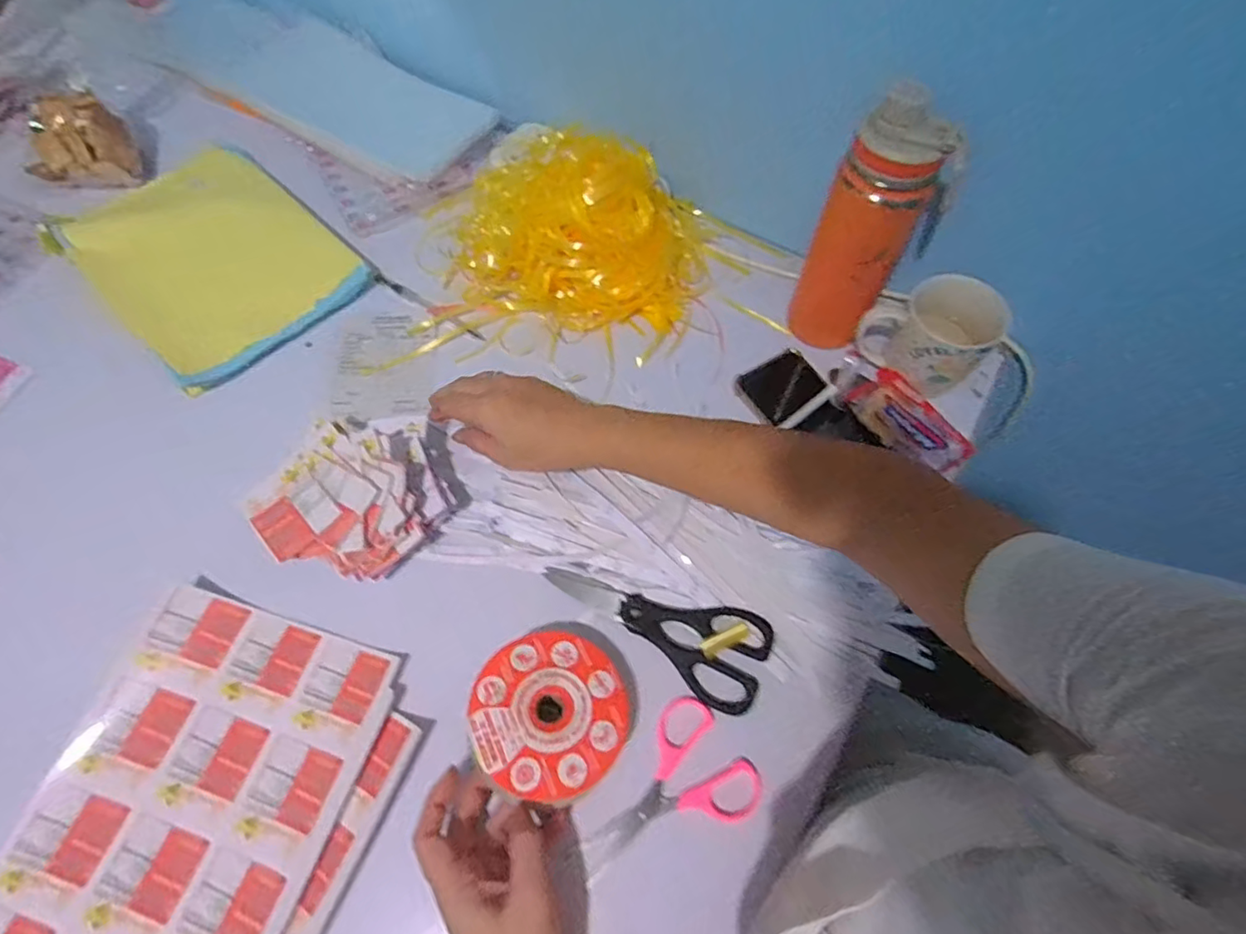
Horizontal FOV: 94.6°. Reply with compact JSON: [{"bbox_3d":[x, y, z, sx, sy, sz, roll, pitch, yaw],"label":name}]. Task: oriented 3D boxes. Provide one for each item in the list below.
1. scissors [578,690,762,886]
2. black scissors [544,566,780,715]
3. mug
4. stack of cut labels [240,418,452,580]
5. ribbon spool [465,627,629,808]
[{"bbox_3d":[0.027,0.238,0.412,0.132,0.005,0.086,-35,69,-15],"label":"scissors"},{"bbox_3d":[0.023,0.132,0.458,0.185,0.009,0.076,16,66,8],"label":"black scissors"},{"bbox_3d":[0.285,-0.125,0.536,0.104,0.076,0.086,39,71,17],"label":"mug"},{"bbox_3d":[-0.227,0.028,0.484,0.141,0.064,0.128,-22,66,-9],"label":"stack of cut labels"},{"bbox_3d":[-0.051,0.172,0.405,0.108,0.016,0.108,7,53,-9],"label":"ribbon spool"}]

